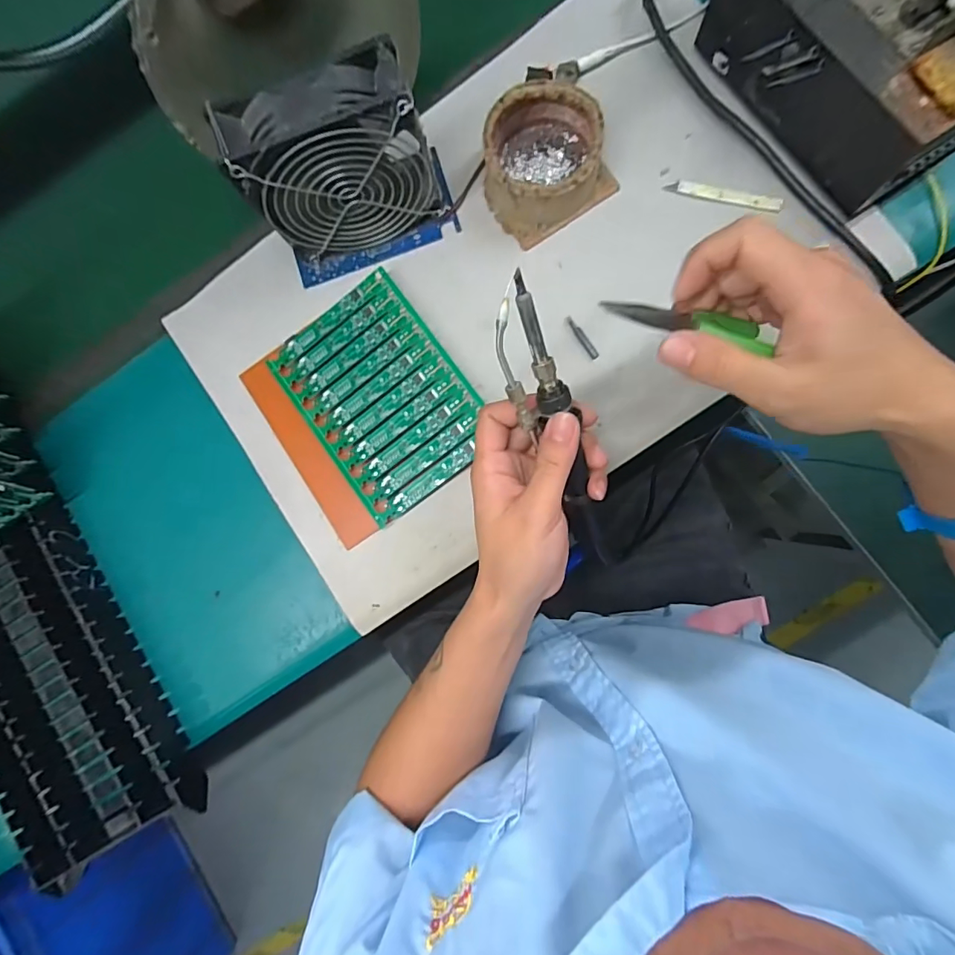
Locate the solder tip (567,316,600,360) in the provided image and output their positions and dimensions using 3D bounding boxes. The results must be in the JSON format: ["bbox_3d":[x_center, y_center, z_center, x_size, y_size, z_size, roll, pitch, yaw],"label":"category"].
[{"bbox_3d":[0.080,-0.108,0.371,0.008,0.004,0.039,-33,84,5],"label":"solder tip"}]

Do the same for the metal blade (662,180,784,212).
[{"bbox_3d":[0.184,-0.211,0.364,0.082,0.005,0.011,21,87,16],"label":"metal blade"}]

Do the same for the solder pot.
[{"bbox_3d":[0.047,-0.236,0.358,0.089,0.050,0.096,0,87,8],"label":"solder pot"}]

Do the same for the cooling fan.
[{"bbox_3d":[-0.091,-0.209,0.335,0.119,0.119,0.043,-15,86,7],"label":"cooling fan"}]

